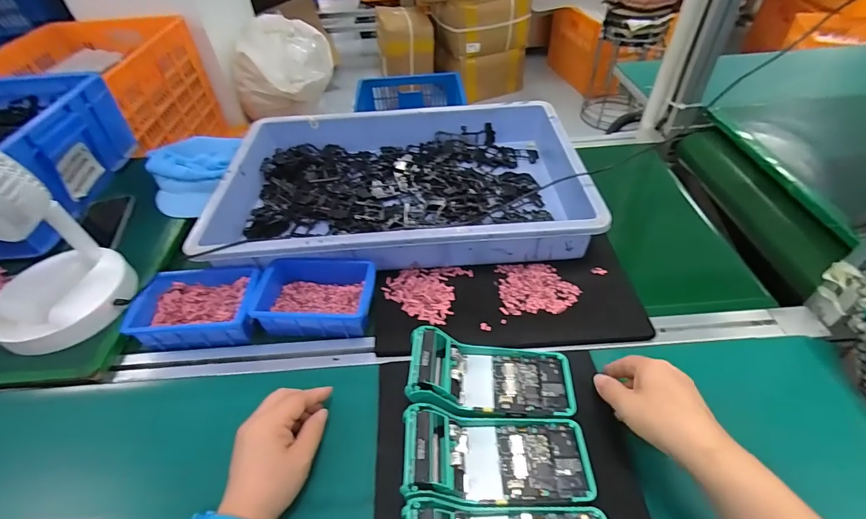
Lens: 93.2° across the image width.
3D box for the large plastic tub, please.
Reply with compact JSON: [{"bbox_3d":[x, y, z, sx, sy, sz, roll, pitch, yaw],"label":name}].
[{"bbox_3d":[-0.045,-0.131,0.681,0.551,0.085,0.375,-4,46,0],"label":"large plastic tub"}]

